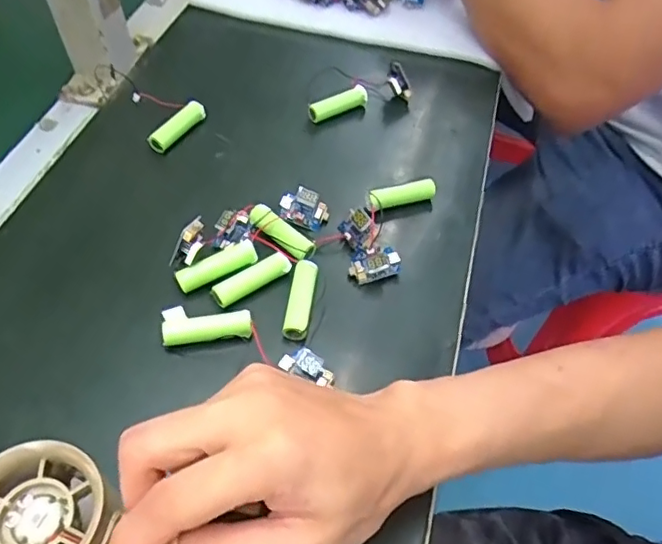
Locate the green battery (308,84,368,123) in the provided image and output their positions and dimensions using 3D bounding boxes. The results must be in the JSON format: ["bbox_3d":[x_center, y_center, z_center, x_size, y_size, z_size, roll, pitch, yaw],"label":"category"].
[{"bbox_3d":[0.006,-0.134,0.451,0.053,0.015,0.014,-27,60,-20],"label":"green battery"}]

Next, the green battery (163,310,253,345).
[{"bbox_3d":[-0.071,0.034,0.327,0.050,0.013,0.015,-5,54,-6],"label":"green battery"}]

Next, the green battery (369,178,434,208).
[{"bbox_3d":[0.050,-0.054,0.388,0.056,0.012,0.012,-14,55,-27],"label":"green battery"}]

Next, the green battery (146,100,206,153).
[{"bbox_3d":[-0.115,-0.108,0.424,0.014,0.017,0.051,28,57,16],"label":"green battery"}]

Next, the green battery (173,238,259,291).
[{"bbox_3d":[-0.070,-0.002,0.347,0.050,0.018,0.013,-20,57,-17],"label":"green battery"}]

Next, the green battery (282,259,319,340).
[{"bbox_3d":[-0.018,0.016,0.338,0.015,0.012,0.048,7,54,2],"label":"green battery"}]

